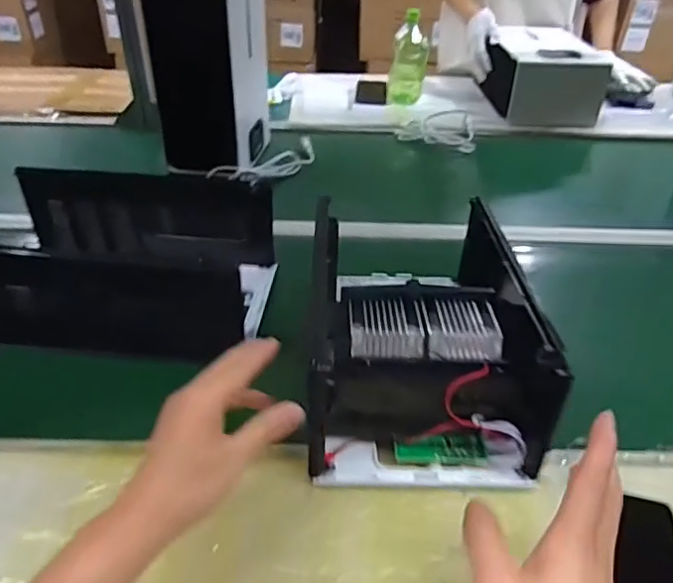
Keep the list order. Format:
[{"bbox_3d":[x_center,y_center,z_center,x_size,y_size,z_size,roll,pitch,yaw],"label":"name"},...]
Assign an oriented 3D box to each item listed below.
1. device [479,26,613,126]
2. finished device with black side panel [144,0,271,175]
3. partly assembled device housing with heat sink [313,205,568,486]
[{"bbox_3d":[0.456,-0.490,1.309,0.199,0.155,0.286,0,36,-3],"label":"device"},{"bbox_3d":[-0.211,-0.390,0.988,0.139,0.332,0.187,8,36,7],"label":"finished device with black side panel"},{"bbox_3d":[0.082,0.047,0.571,0.208,0.142,0.259,2,36,-1],"label":"partly assembled device housing with heat sink"}]

